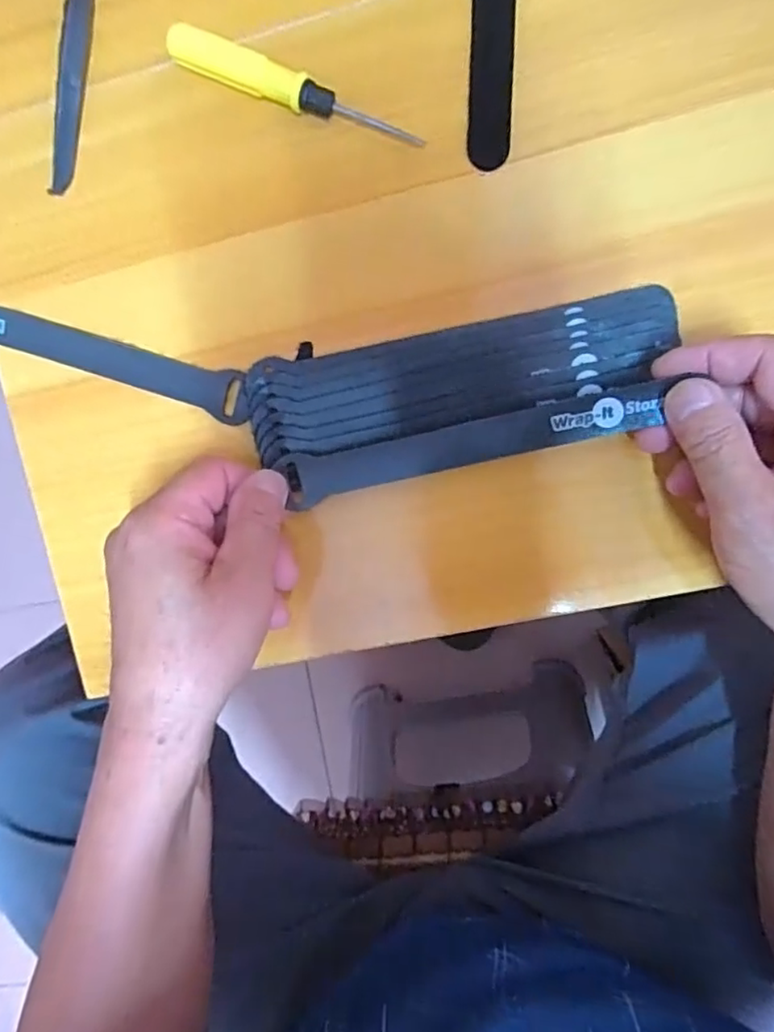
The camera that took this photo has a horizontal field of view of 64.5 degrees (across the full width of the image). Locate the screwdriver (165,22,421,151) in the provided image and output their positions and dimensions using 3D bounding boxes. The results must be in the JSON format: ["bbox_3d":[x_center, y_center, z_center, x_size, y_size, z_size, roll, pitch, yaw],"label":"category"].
[{"bbox_3d":[-0.042,-0.193,0.280,0.119,0.012,0.017,25,99,2],"label":"screwdriver"}]

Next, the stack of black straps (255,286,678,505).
[{"bbox_3d":[0.034,-0.057,0.286,0.195,0.023,0.066,-11,96,8],"label":"stack of black straps"}]

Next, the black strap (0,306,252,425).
[{"bbox_3d":[-0.159,-0.083,0.312,0.191,0.010,0.024,16,99,4],"label":"black strap"}]

